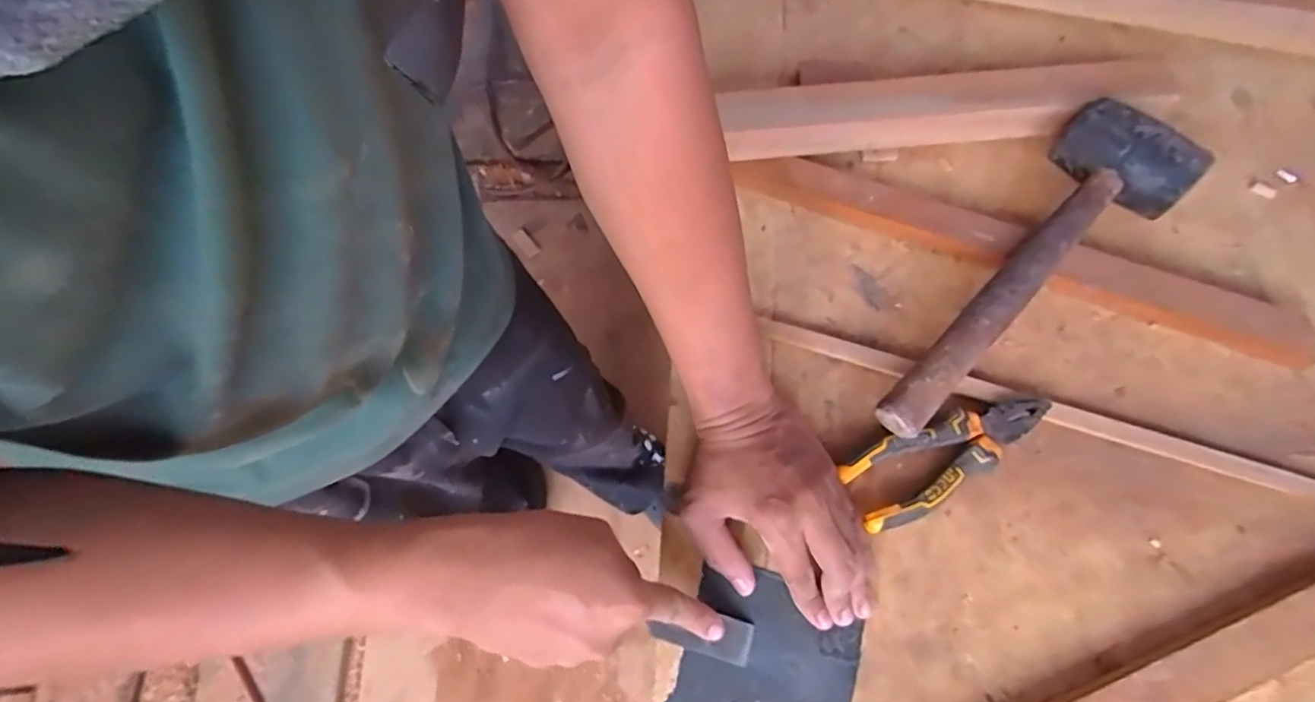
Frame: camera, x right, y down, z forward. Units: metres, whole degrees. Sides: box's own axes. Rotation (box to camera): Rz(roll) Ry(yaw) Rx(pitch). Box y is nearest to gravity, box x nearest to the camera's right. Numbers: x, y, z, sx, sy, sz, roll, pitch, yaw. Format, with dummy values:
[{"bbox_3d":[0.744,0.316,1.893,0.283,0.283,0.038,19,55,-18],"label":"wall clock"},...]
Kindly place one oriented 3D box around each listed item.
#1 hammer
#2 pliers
[{"bbox_3d":[0.271,-0.064,0.460,0.326,0.067,0.098,-41,72,-12],"label":"hammer"},{"bbox_3d":[0.204,0.070,0.433,0.149,0.022,0.054,-30,67,-8],"label":"pliers"}]

